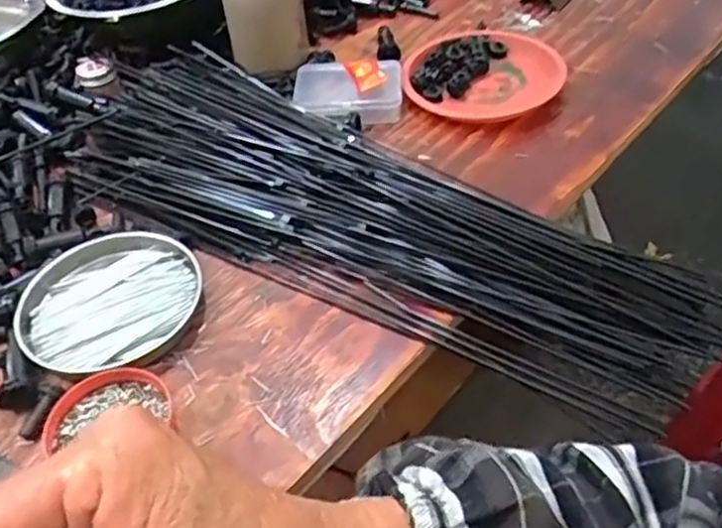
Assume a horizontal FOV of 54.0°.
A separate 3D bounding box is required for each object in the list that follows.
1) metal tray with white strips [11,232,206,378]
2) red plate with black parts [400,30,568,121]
[{"bbox_3d":[-0.189,0.026,0.534,0.131,0.017,0.125,-34,52,-24],"label":"metal tray with white strips"},{"bbox_3d":[0.124,-0.197,0.715,0.152,0.024,0.147,6,47,12],"label":"red plate with black parts"}]

